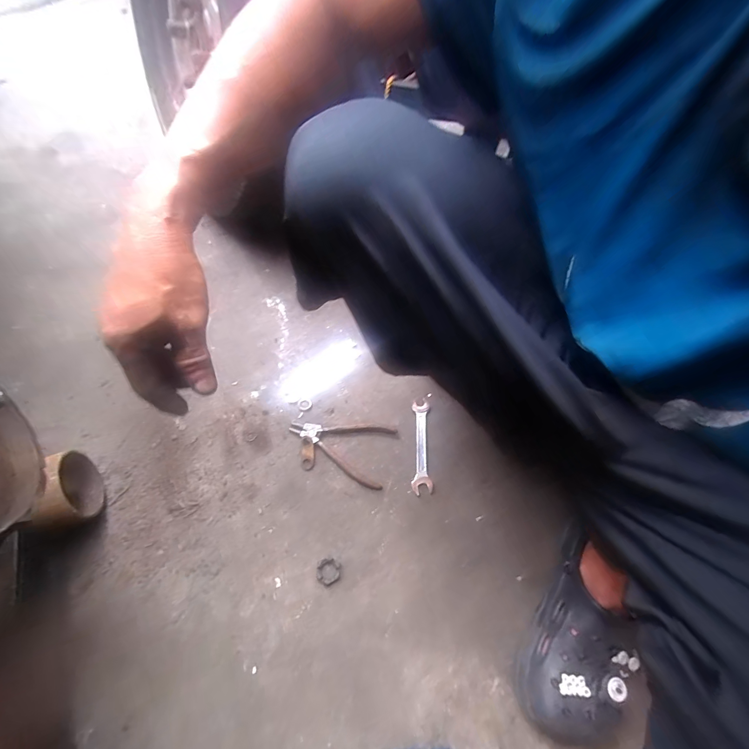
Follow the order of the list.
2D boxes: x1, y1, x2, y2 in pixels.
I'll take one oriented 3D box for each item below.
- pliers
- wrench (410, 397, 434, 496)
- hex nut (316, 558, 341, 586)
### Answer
[{"bbox_3d":[-0.053,0.104,0.534,0.148,0.007,0.092,15,61,5],"label":"pliers"},{"bbox_3d":[0.070,0.103,0.539,0.028,0.007,0.143,3,60,-2],"label":"wrench"},{"bbox_3d":[-0.058,0.247,0.452,0.029,0.017,0.029,0,60,-4],"label":"hex nut"}]

